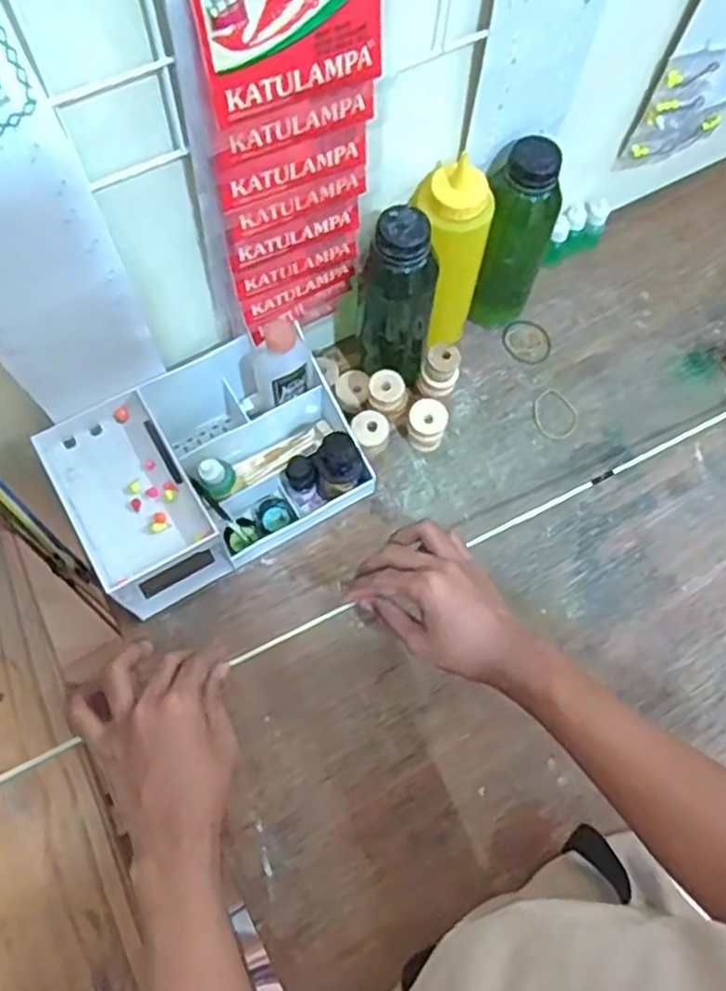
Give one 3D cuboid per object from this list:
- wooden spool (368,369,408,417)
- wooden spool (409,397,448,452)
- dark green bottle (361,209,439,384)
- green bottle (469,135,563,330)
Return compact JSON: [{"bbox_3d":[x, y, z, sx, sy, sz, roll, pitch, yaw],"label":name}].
[{"bbox_3d":[0.021,-0.090,0.644,0.031,0.024,0.033,-11,71,-5],"label":"wooden spool"},{"bbox_3d":[0.058,-0.062,0.666,0.033,0.054,0.029,5,71,1],"label":"wooden spool"},{"bbox_3d":[0.029,-0.160,0.626,0.061,0.192,0.057,19,71,6],"label":"dark green bottle"},{"bbox_3d":[0.130,-0.217,0.649,0.059,0.189,0.063,0,71,-1],"label":"green bottle"}]

